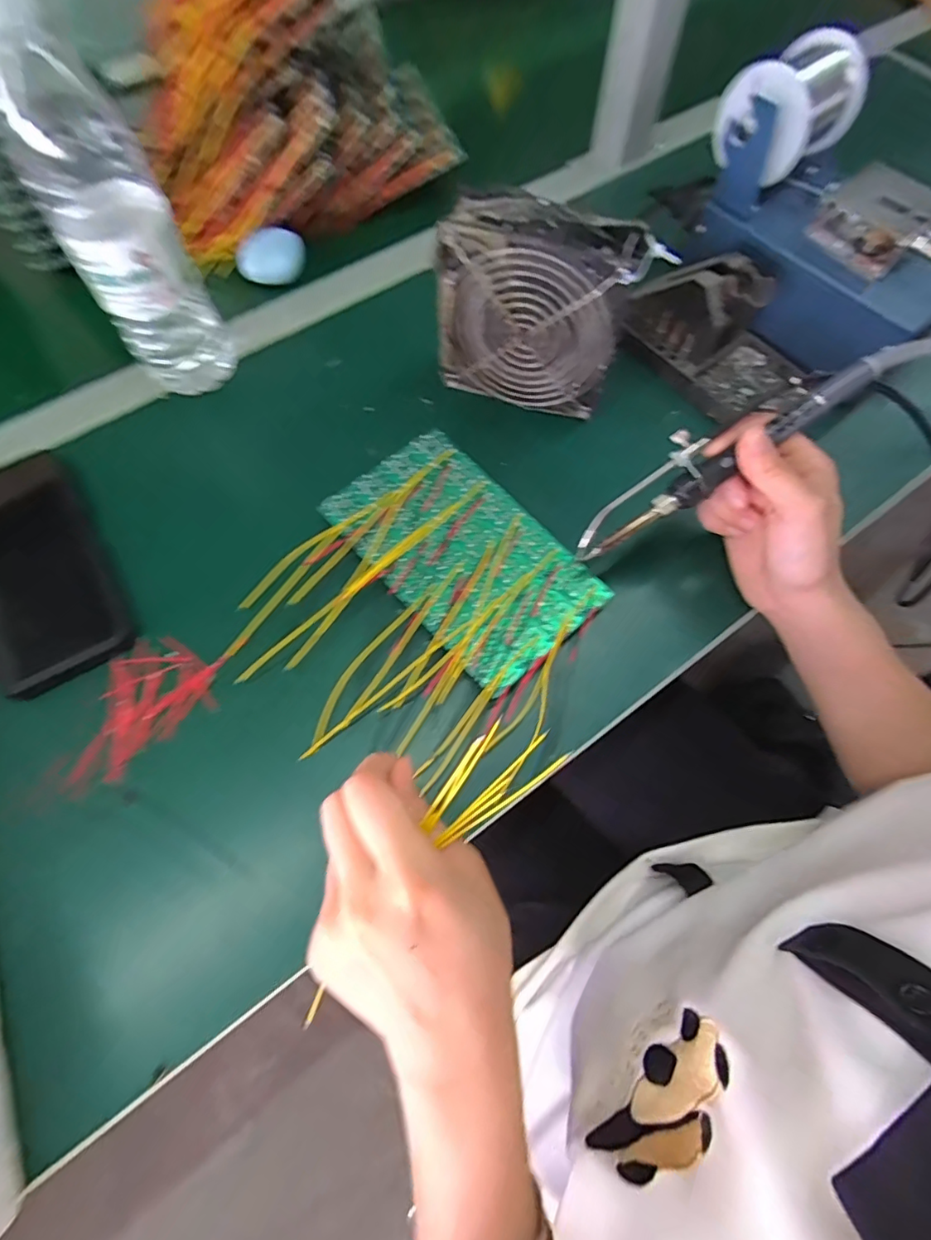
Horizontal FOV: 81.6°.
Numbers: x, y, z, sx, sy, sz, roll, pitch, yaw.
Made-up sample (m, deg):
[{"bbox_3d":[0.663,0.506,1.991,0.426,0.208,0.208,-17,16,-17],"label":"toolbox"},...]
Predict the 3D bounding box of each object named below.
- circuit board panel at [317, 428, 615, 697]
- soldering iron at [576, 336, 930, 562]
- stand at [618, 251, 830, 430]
[{"bbox_3d":[-0.002,-0.045,0.352,0.103,0.006,0.171,-40,73,-15],"label":"circuit board panel"},{"bbox_3d":[0.153,-0.101,0.306,0.209,0.024,0.032,-31,69,12],"label":"soldering iron"},{"bbox_3d":[0.190,-0.214,0.396,0.078,0.068,0.133,-38,72,-15],"label":"stand"}]

